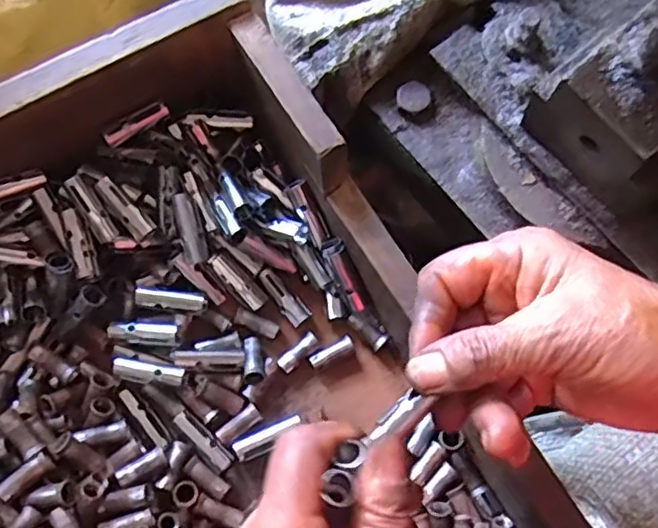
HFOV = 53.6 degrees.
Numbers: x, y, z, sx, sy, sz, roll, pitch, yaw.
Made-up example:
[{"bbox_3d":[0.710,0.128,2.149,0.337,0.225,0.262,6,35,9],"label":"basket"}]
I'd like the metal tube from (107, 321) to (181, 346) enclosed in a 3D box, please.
[{"bbox_3d":[-0.096,0.036,0.342,0.036,0.011,0.011,5,76,3],"label":"metal tube"}]

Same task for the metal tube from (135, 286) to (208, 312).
[{"bbox_3d":[-0.084,0.019,0.346,0.036,0.010,0.011,5,76,3],"label":"metal tube"}]

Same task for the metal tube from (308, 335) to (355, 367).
[{"bbox_3d":[0.002,0.048,0.354,0.026,0.005,0.008,-27,76,-5],"label":"metal tube"}]

